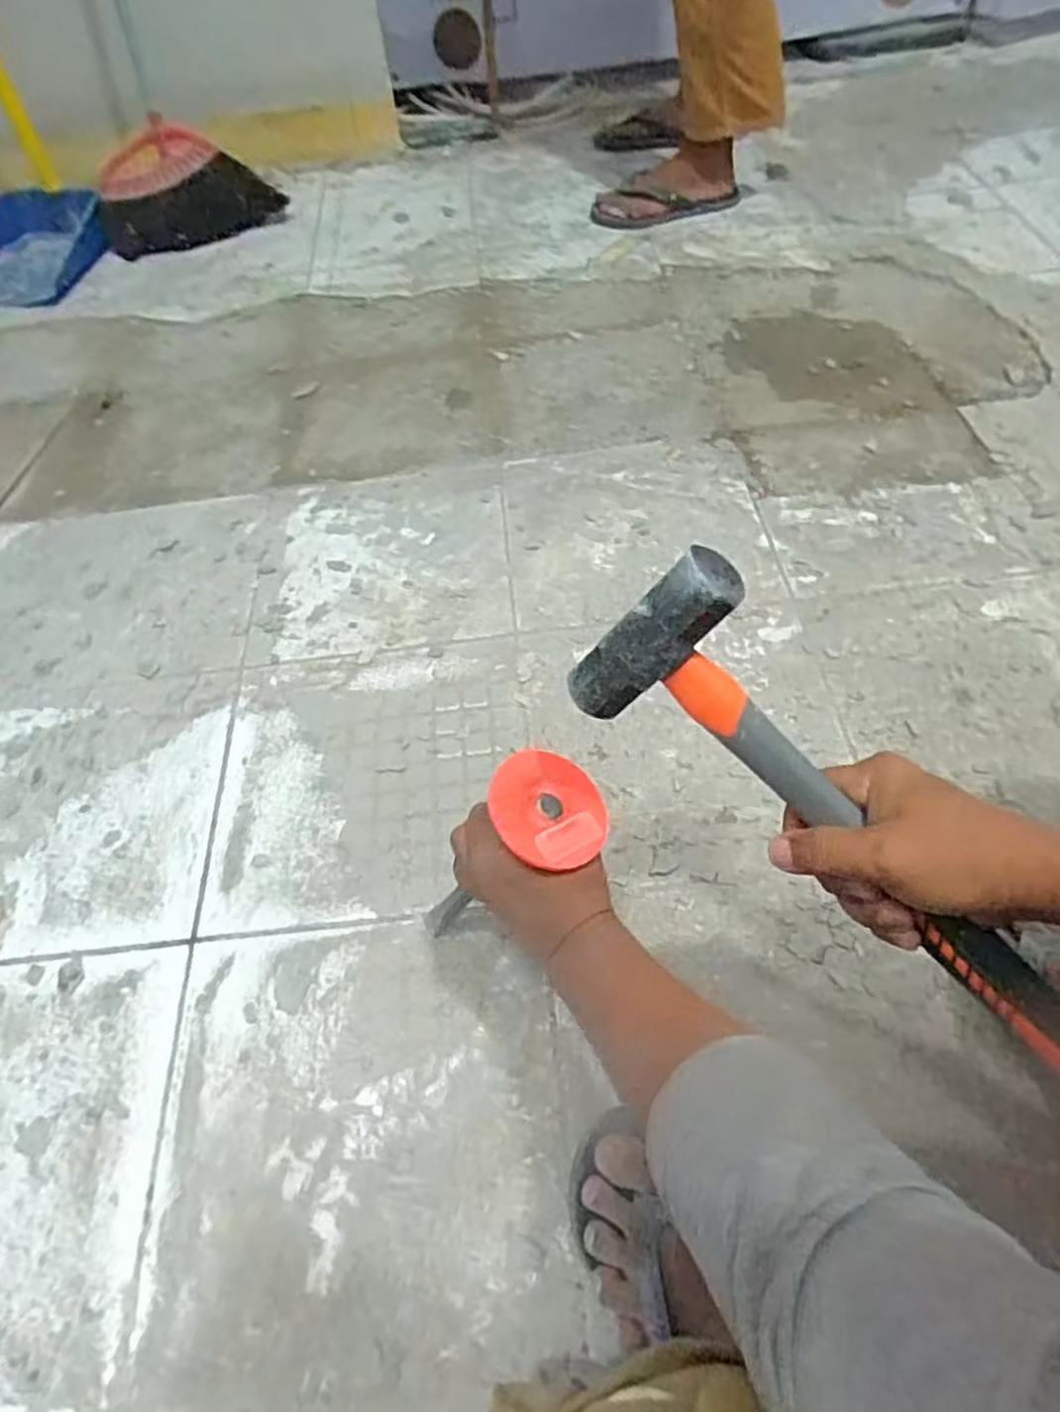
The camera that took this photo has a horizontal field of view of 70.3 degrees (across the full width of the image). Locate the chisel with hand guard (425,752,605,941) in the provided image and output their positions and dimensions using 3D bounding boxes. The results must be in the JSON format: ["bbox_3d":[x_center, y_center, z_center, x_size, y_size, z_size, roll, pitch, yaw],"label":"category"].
[{"bbox_3d":[-0.031,0.119,0.552,0.072,0.231,0.072,15,54,-17],"label":"chisel with hand guard"}]

